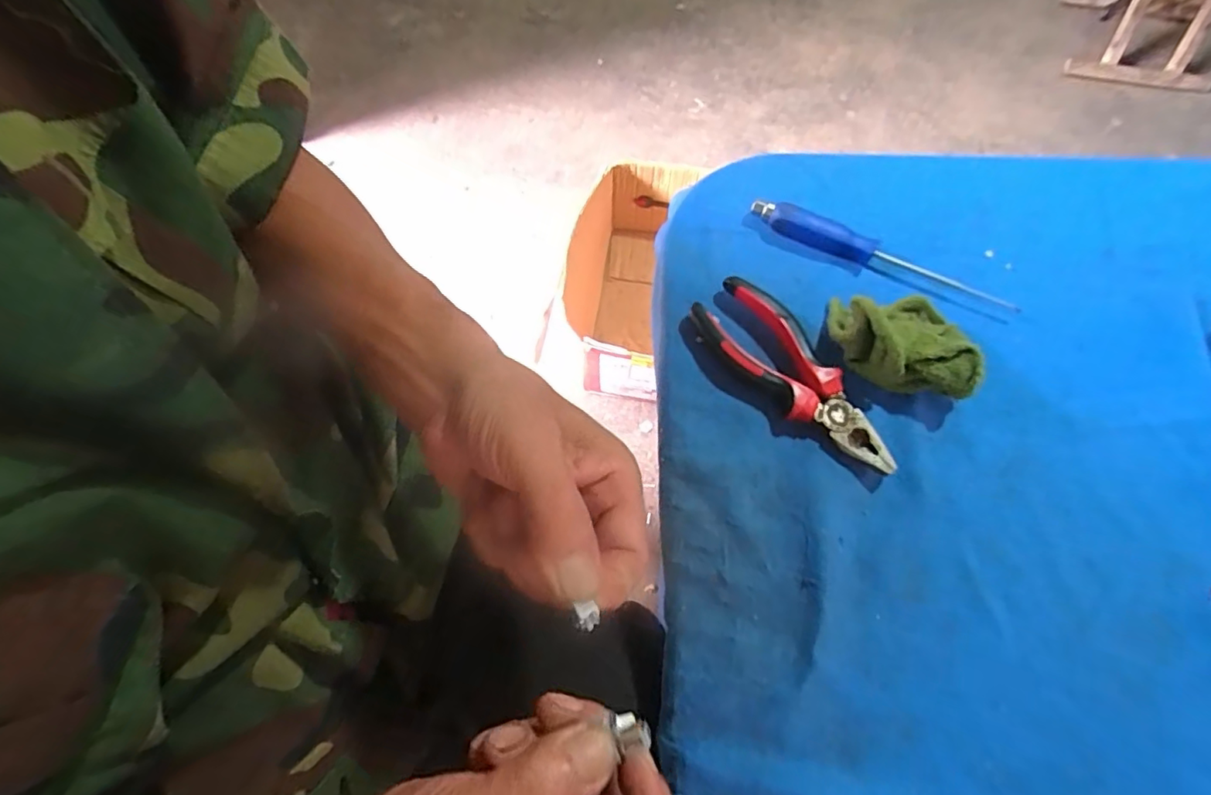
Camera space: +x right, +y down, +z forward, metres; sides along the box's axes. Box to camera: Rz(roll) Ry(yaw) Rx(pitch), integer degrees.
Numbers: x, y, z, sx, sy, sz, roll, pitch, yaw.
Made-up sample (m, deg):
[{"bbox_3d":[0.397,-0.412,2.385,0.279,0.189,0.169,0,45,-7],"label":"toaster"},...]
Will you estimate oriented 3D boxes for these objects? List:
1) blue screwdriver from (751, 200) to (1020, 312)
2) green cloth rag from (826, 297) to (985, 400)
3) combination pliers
[{"bbox_3d":[0.195,-0.101,0.404,0.187,0.015,0.017,25,73,9],"label":"blue screwdriver"},{"bbox_3d":[0.193,-0.038,0.366,0.092,0.045,0.058,18,72,6],"label":"green cloth rag"},{"bbox_3d":[0.122,-0.013,0.372,0.055,0.021,0.155,-37,74,-12],"label":"combination pliers"}]

